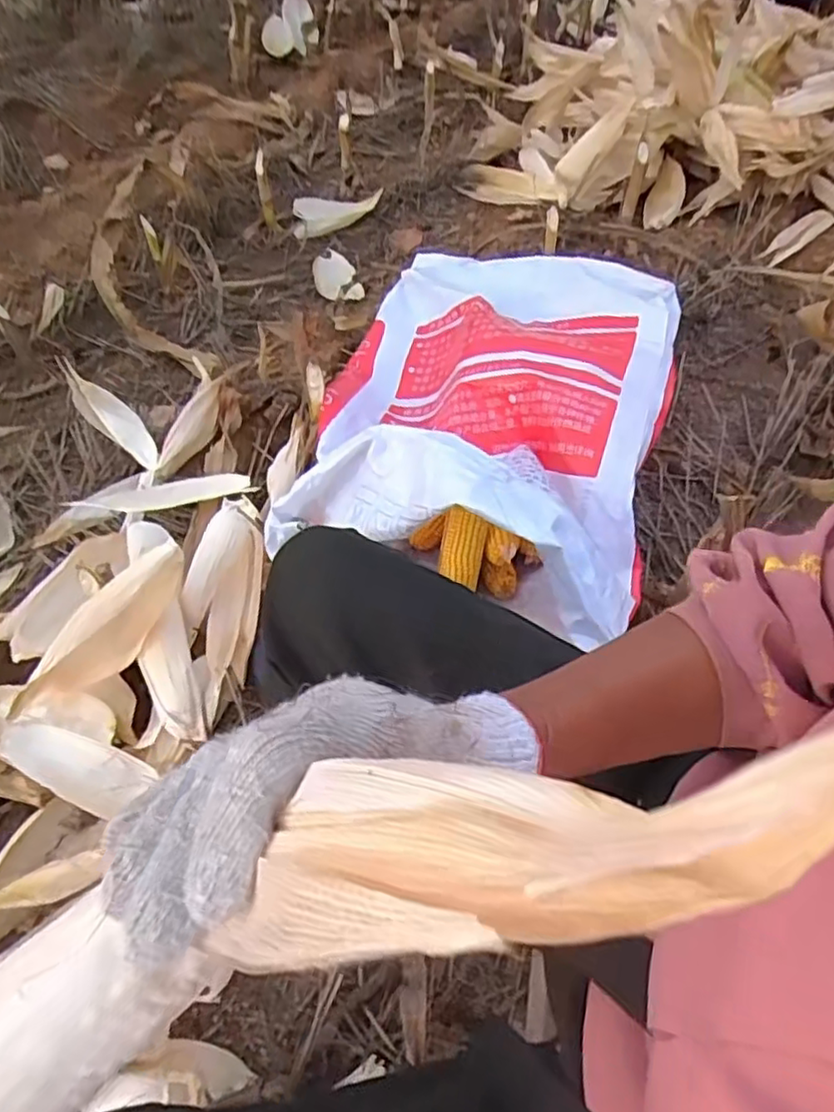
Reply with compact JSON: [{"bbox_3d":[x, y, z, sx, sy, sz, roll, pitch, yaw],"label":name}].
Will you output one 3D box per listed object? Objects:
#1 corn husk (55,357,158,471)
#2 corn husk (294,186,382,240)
[{"bbox_3d":[-0.506,-0.234,1.095,0.246,0.024,0.055,43,65,9],"label":"corn husk"},{"bbox_3d":[-0.191,-0.836,1.627,0.226,0.052,0.110,-12,56,-10],"label":"corn husk"}]

